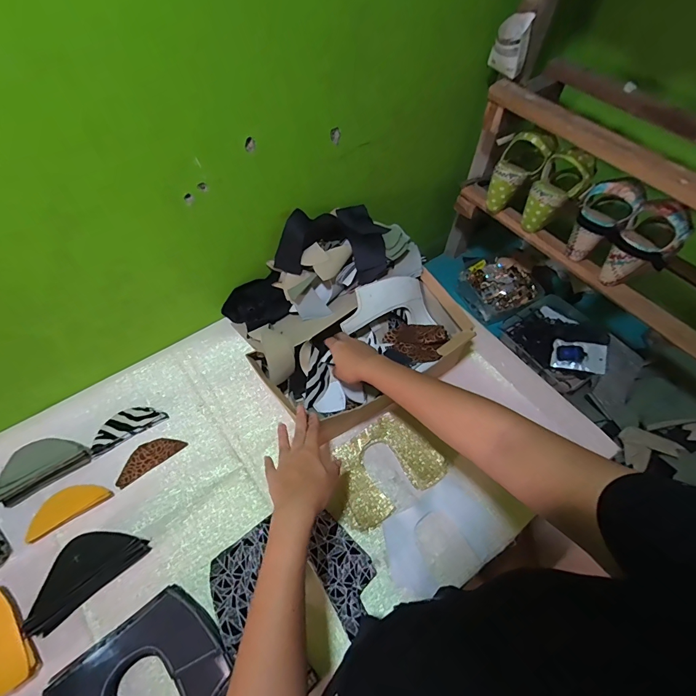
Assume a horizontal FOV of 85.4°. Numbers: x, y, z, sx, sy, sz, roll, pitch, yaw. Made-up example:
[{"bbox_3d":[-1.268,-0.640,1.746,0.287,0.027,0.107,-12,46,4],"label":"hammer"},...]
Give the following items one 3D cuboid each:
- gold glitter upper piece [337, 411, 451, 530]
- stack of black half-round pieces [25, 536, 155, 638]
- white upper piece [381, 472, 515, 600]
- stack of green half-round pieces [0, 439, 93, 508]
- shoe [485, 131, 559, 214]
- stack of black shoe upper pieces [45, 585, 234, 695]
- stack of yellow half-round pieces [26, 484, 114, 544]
[{"bbox_3d":[0.054,0.186,0.591,0.165,0.010,0.125,-31,71,-17],"label":"gold glitter upper piece"},{"bbox_3d":[-0.351,0.295,0.502,0.141,0.029,0.070,-38,67,-24],"label":"stack of black half-round pieces"},{"bbox_3d":[0.139,0.271,0.547,0.176,0.013,0.117,-27,62,-19],"label":"white upper piece"},{"bbox_3d":[-0.461,0.176,0.563,0.120,0.040,0.062,-31,64,-21],"label":"stack of green half-round pieces"},{"bbox_3d":[0.307,-0.337,0.713,0.063,0.153,0.084,-3,53,-36],"label":"shoe"},{"bbox_3d":[-0.227,0.406,0.431,0.182,0.037,0.179,-35,65,-23],"label":"stack of black shoe upper pieces"},{"bbox_3d":[-0.405,0.226,0.542,0.106,0.015,0.045,-31,64,-21],"label":"stack of yellow half-round pieces"}]

